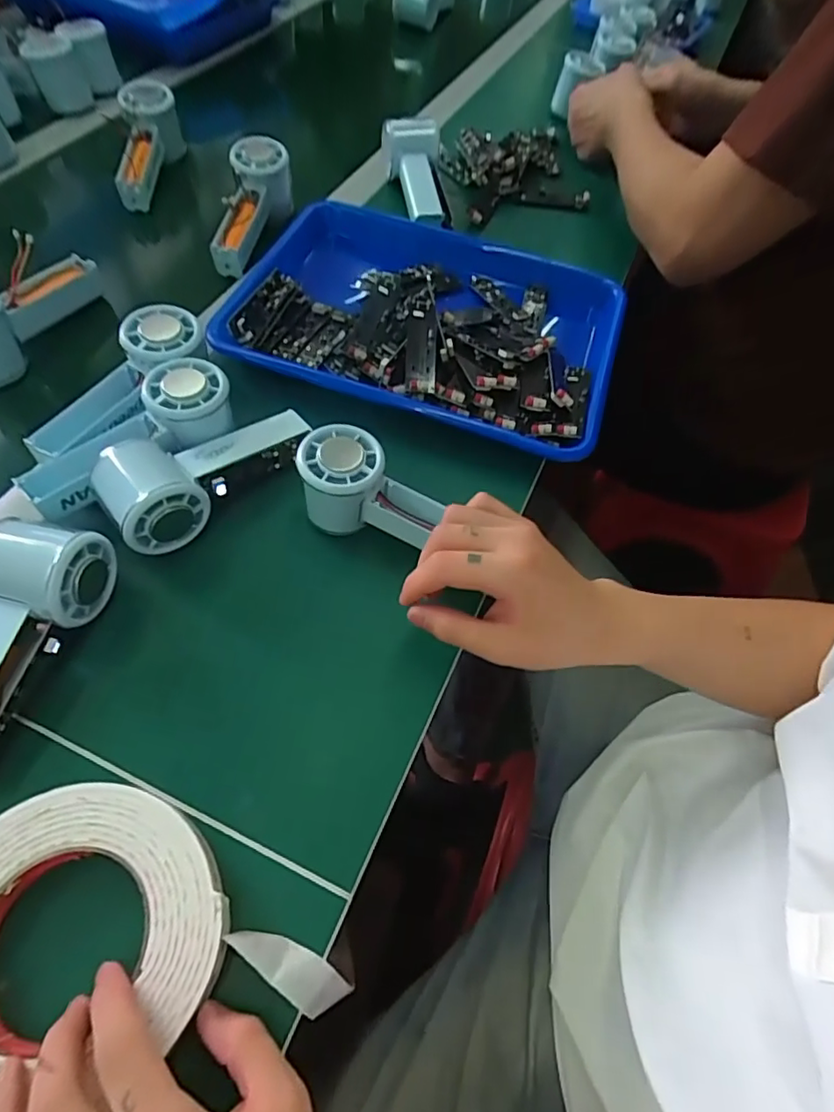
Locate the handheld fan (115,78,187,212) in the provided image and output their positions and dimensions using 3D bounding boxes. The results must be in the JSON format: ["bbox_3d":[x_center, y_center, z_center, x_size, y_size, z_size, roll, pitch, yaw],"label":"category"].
[{"bbox_3d":[-0.309,-0.460,0.640,0.062,0.057,0.173,4,71,-2],"label":"handheld fan"}]

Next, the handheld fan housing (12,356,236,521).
[{"bbox_3d":[-0.196,-0.082,0.394,0.054,0.040,0.149,38,63,18],"label":"handheld fan housing"}]

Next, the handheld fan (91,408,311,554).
[{"bbox_3d":[-0.144,-0.066,0.398,0.144,0.046,0.075,-30,65,-20],"label":"handheld fan"}]

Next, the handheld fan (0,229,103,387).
[{"bbox_3d":[-0.336,-0.211,0.475,0.053,0.066,0.146,17,59,6],"label":"handheld fan"}]

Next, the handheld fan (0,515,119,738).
[{"bbox_3d":[-0.243,0.048,0.324,0.067,0.046,0.146,18,59,6],"label":"handheld fan"}]

